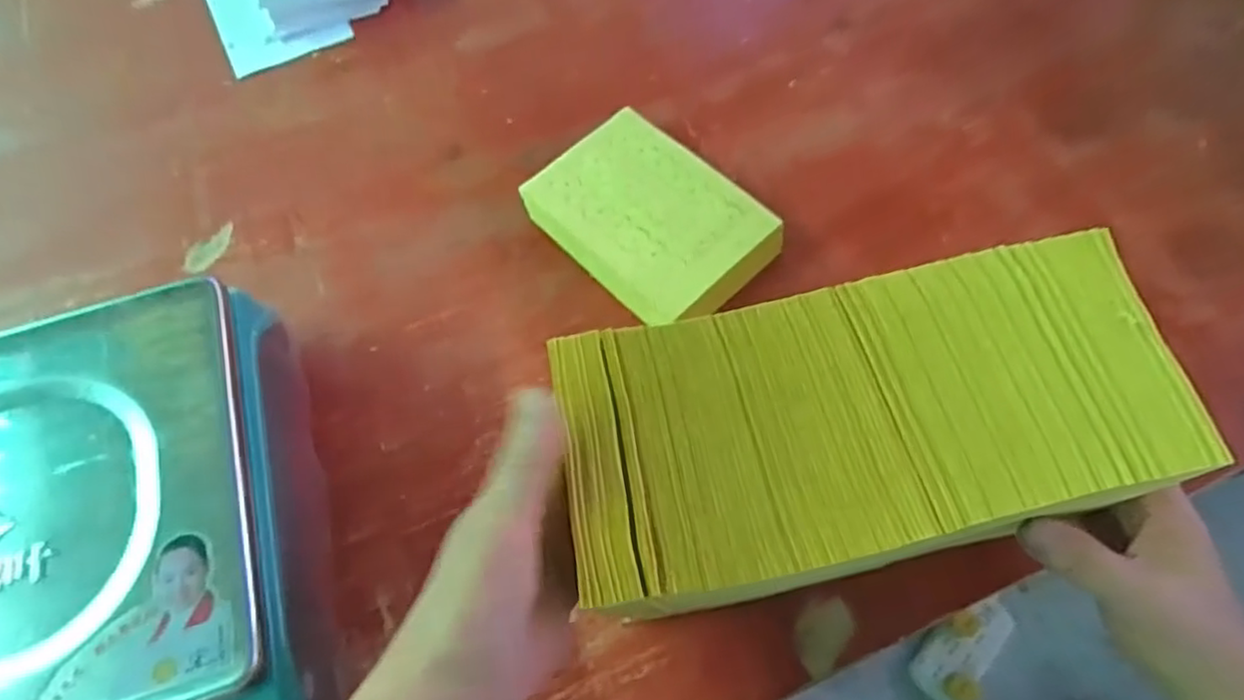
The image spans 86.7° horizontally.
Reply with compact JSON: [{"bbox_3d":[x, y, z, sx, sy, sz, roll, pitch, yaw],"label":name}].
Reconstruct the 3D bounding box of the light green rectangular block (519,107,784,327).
[{"bbox_3d":[0.020,-0.095,0.494,0.122,0.032,0.167,-42,72,-16],"label":"light green rectangular block"}]

